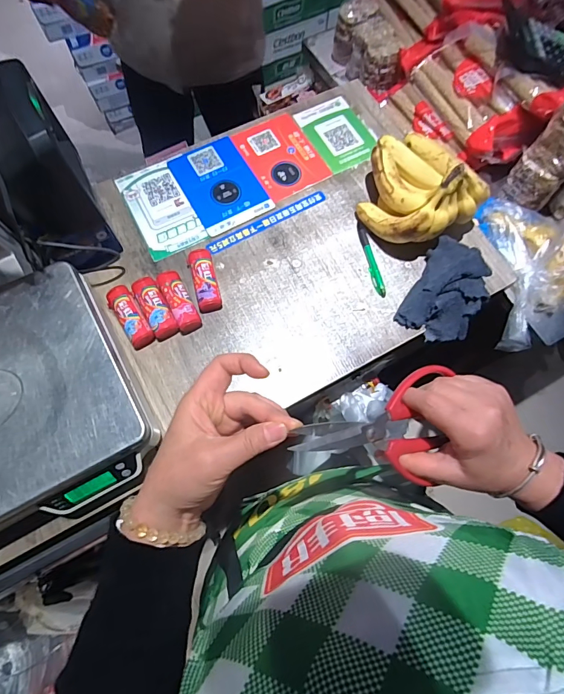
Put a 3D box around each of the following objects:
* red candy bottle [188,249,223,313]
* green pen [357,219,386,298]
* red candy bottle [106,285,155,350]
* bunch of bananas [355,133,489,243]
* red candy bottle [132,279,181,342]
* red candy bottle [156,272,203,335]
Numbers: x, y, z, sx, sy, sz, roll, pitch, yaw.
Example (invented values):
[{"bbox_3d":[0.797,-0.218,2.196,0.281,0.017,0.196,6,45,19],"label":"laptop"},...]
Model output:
[{"bbox_3d":[-0.116,-0.101,0.586,0.035,0.030,0.097,-14,73,-5],"label":"red candy bottle"},{"bbox_3d":[0.140,-0.141,0.615,0.016,0.010,0.132,-12,73,-5],"label":"green pen"},{"bbox_3d":[-0.220,-0.045,0.565,0.035,0.028,0.096,-32,75,-10],"label":"red candy bottle"},{"bbox_3d":[0.196,-0.247,0.596,0.150,0.114,0.181,-22,74,-8],"label":"bunch of bananas"},{"bbox_3d":[-0.185,-0.058,0.572,0.035,0.027,0.097,-27,75,-9],"label":"red candy bottle"},{"bbox_3d":[-0.153,-0.070,0.575,0.033,0.030,0.102,-25,74,-9],"label":"red candy bottle"}]

